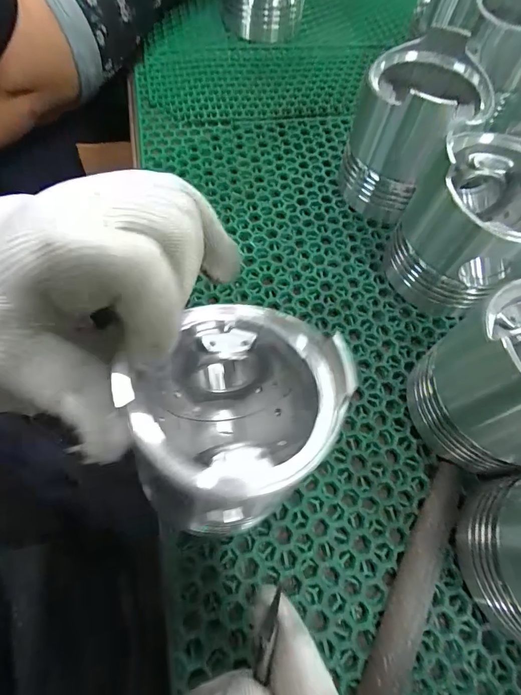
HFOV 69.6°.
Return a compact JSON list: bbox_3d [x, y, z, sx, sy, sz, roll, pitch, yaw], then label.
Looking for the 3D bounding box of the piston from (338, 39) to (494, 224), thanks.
[{"bbox_3d":[0.108,-0.156,0.279,0.077,0.092,0.077,1,65,-2],"label":"piston"}]

